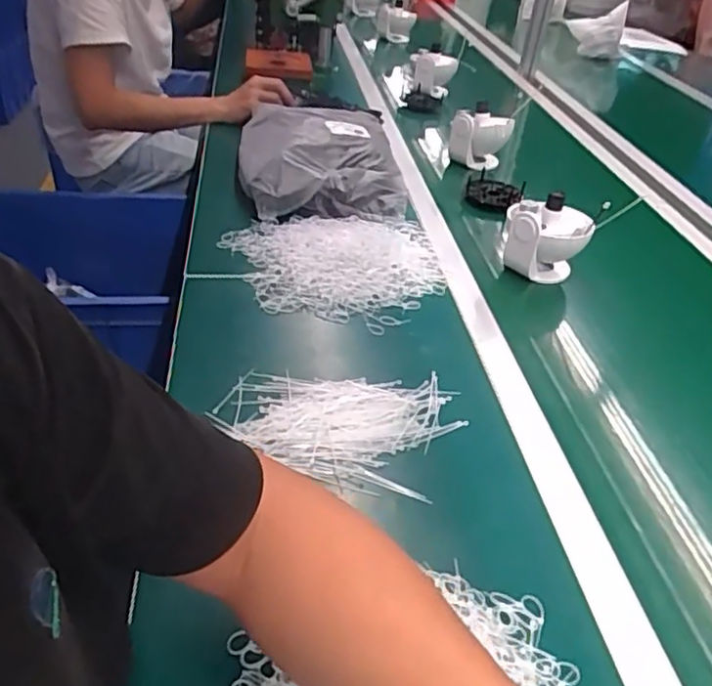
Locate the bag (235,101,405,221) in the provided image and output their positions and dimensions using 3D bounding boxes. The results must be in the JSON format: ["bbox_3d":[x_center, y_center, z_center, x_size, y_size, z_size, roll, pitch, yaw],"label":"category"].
[{"bbox_3d":[-0.060,-0.306,1.069,0.252,0.093,0.303,1,37,-8],"label":"bag"}]

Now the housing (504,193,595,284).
[{"bbox_3d":[0.267,-0.142,0.918,0.114,0.111,0.086,11,37,7],"label":"housing"}]

